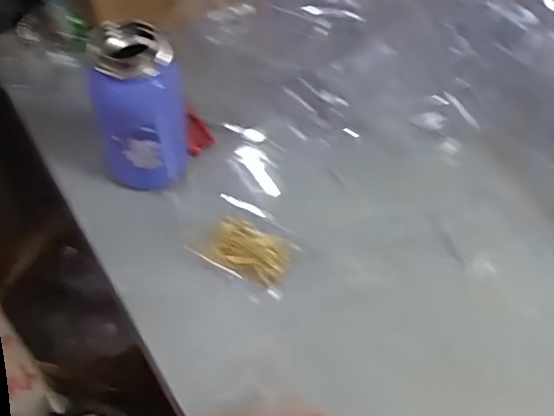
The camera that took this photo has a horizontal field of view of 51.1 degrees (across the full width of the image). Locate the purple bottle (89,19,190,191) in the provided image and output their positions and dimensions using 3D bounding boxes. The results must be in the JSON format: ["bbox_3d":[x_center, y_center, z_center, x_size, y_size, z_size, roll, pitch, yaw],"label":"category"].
[{"bbox_3d":[-0.118,-0.080,0.505,0.075,0.143,0.062,-4,53,-6],"label":"purple bottle"}]

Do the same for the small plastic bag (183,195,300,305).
[{"bbox_3d":[-0.024,0.032,0.506,0.094,0.010,0.070,35,58,21],"label":"small plastic bag"}]

